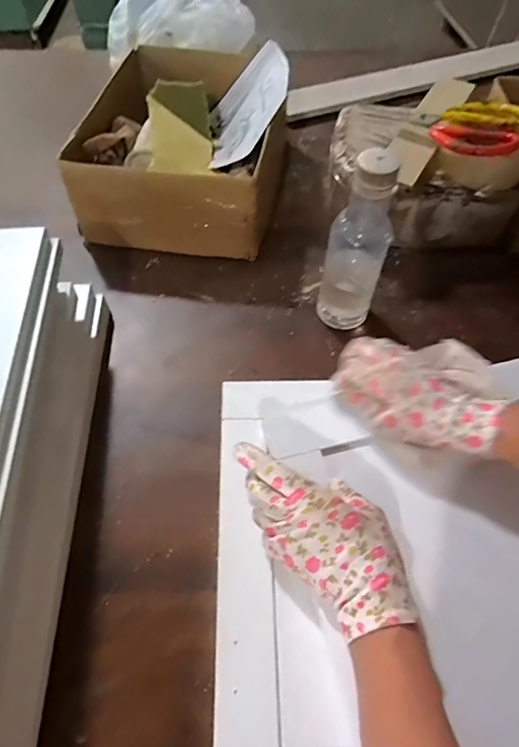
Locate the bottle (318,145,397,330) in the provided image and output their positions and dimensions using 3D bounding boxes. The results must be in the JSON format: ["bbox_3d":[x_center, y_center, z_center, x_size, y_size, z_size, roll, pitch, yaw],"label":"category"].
[{"bbox_3d":[0.108,-0.140,0.510,0.066,0.214,0.068,12,61,10],"label":"bottle"}]

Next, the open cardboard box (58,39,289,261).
[{"bbox_3d":[-0.095,-0.331,0.667,0.249,0.130,0.341,5,60,5],"label":"open cardboard box"}]

